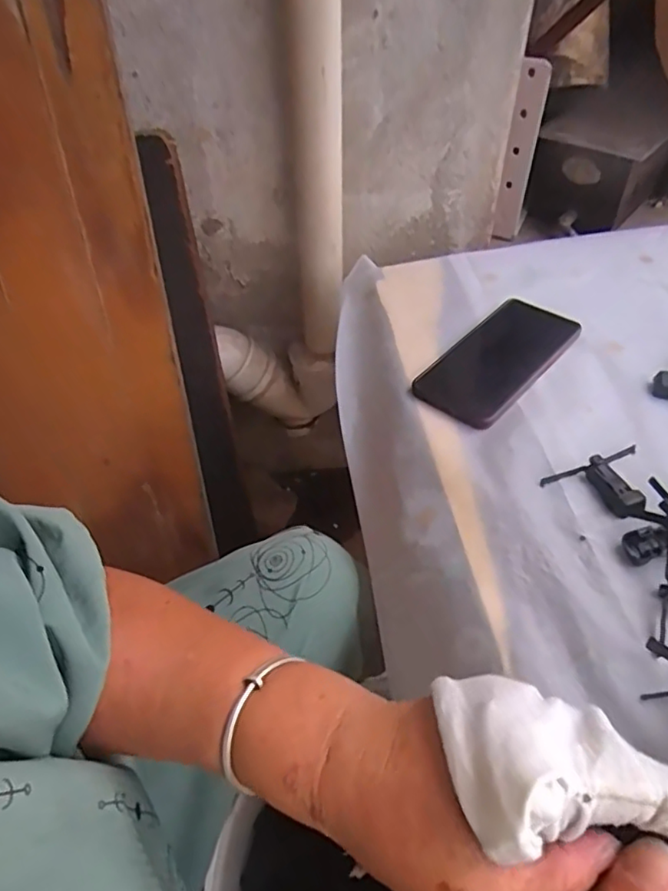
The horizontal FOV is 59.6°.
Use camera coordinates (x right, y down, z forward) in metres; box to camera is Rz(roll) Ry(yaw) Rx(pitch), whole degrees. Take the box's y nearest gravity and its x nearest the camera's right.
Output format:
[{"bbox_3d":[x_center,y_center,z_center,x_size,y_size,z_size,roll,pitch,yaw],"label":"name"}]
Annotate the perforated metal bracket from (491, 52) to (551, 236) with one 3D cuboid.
[{"bbox_3d":[0.212,-0.329,0.669,0.036,0.203,0.011,-14,52,-6],"label":"perforated metal bracket"}]

